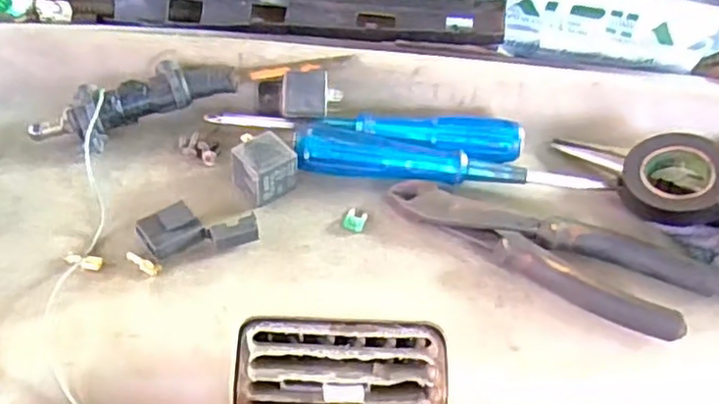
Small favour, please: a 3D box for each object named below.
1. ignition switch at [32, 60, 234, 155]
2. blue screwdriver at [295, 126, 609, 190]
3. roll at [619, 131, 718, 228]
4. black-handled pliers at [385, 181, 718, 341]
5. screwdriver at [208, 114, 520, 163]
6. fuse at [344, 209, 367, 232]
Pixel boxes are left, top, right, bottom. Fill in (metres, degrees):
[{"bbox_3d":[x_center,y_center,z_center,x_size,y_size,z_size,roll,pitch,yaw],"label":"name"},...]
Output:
[{"bbox_3d":[-0.141,-0.061,0.419,0.117,0.035,0.035,-22,52,-25],"label":"ignition switch"},{"bbox_3d":[0.054,-0.023,0.410,0.184,0.028,0.022,4,46,-2],"label":"blue screwdriver"},{"bbox_3d":[0.189,-0.015,0.394,0.060,0.020,0.055,3,71,22],"label":"roll"},{"bbox_3d":[0.104,0.028,0.367,0.182,0.017,0.053,19,47,12],"label":"black-handled pliers"},{"bbox_3d":[0.005,-0.050,0.428,0.201,0.022,0.024,9,46,3],"label":"screwdriver"},{"bbox_3d":[-0.002,0.009,0.381,0.012,0.004,0.015,16,46,9],"label":"fuse"}]

